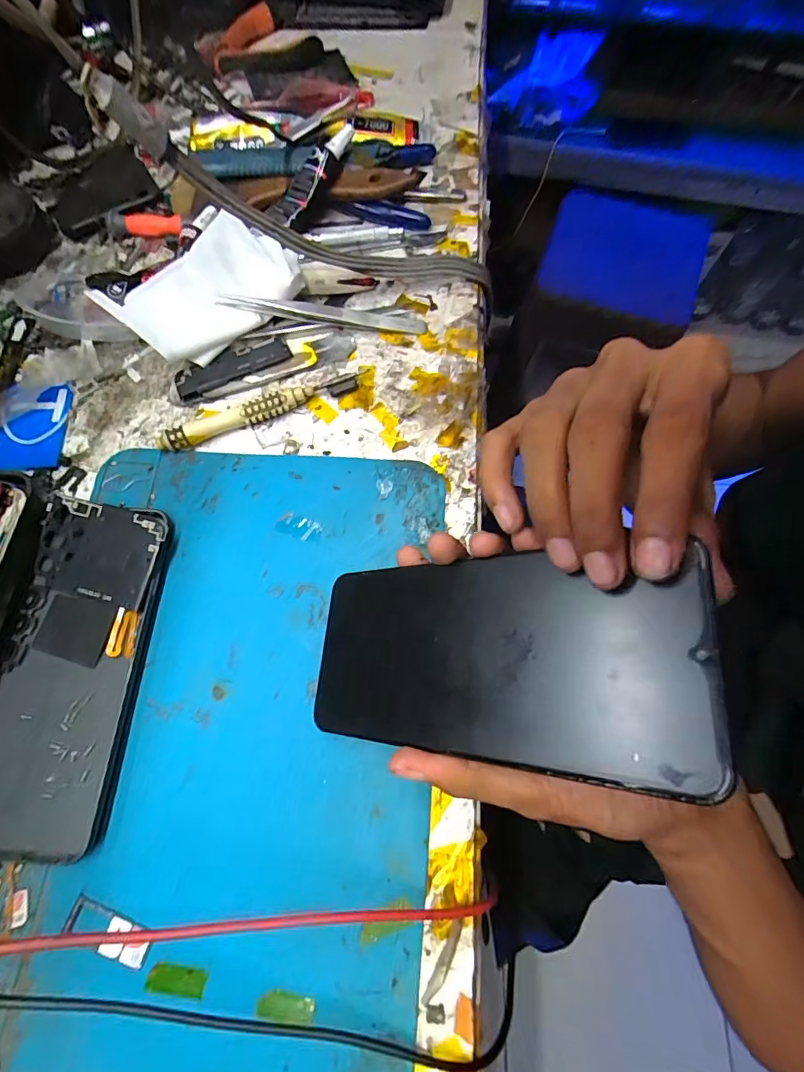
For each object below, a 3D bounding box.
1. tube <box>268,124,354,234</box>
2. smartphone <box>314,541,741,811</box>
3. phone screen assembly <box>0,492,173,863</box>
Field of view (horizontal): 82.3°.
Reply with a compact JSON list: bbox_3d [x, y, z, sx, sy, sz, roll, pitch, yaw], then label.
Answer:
[{"bbox_3d":[-0.060,-0.236,0.307,0.030,0.014,0.075,37,94,13],"label":"tube"},{"bbox_3d":[0.023,0.044,0.173,0.160,0.006,0.070,-6,66,40],"label":"smartphone"},{"bbox_3d":[-0.162,0.061,0.224,0.070,0.016,0.162,4,71,3],"label":"phone screen assembly"}]

